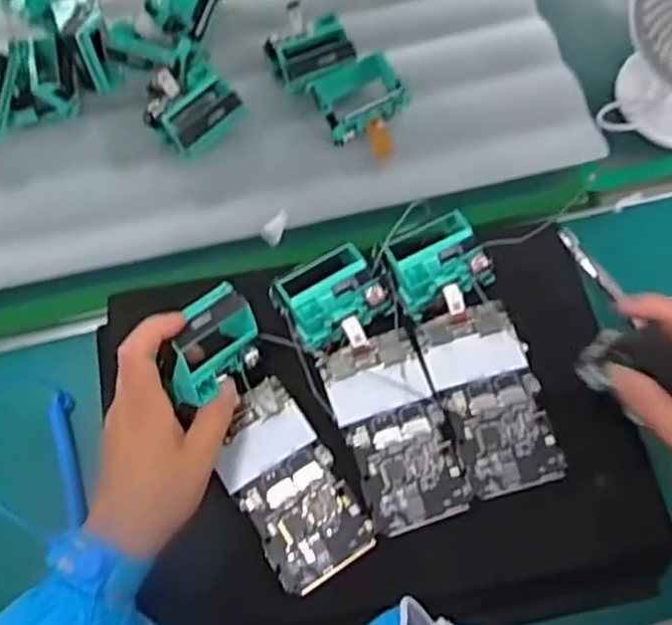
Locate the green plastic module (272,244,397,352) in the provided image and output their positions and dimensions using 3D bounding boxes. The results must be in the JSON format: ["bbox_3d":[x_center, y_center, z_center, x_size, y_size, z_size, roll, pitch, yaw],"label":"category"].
[{"bbox_3d":[-0.004,-0.013,0.510,0.072,0.036,0.059,-30,65,-12],"label":"green plastic module"}]

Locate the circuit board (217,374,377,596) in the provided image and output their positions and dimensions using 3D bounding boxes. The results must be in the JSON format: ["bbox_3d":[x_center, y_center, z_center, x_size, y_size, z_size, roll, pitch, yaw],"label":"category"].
[{"bbox_3d":[-0.032,0.110,0.469,0.065,0.012,0.128,-30,65,-12],"label":"circuit board"}]

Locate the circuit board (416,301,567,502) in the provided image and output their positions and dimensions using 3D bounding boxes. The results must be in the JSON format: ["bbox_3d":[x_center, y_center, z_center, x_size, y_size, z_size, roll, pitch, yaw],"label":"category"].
[{"bbox_3d":[0.105,0.055,0.488,0.066,0.006,0.127,-14,63,-4],"label":"circuit board"}]

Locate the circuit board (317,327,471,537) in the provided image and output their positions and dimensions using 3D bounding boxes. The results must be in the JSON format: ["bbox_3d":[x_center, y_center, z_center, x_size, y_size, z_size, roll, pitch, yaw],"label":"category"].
[{"bbox_3d":[0.039,0.076,0.479,0.067,0.007,0.127,-18,63,-6],"label":"circuit board"}]

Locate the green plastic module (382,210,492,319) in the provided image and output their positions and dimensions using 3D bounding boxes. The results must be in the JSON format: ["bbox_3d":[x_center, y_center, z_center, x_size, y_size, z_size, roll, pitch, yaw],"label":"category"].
[{"bbox_3d":[0.072,-0.035,0.520,0.067,0.034,0.055,-28,65,-11],"label":"green plastic module"}]

